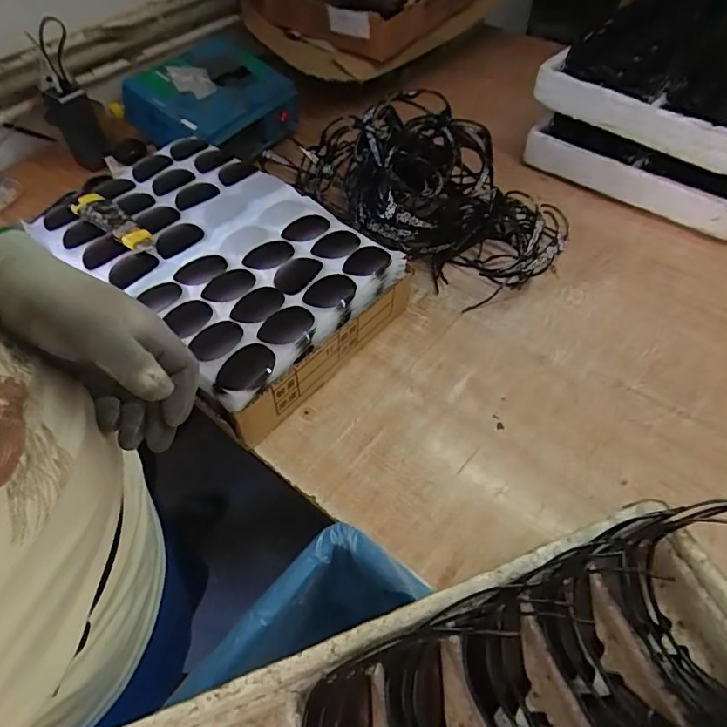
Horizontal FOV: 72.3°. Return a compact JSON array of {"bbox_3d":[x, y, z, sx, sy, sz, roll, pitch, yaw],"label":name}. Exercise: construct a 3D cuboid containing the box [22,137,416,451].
[{"bbox_3d":[-0.188,-0.124,0.656,0.412,0.114,0.291,33,59,23],"label":"box"}]

